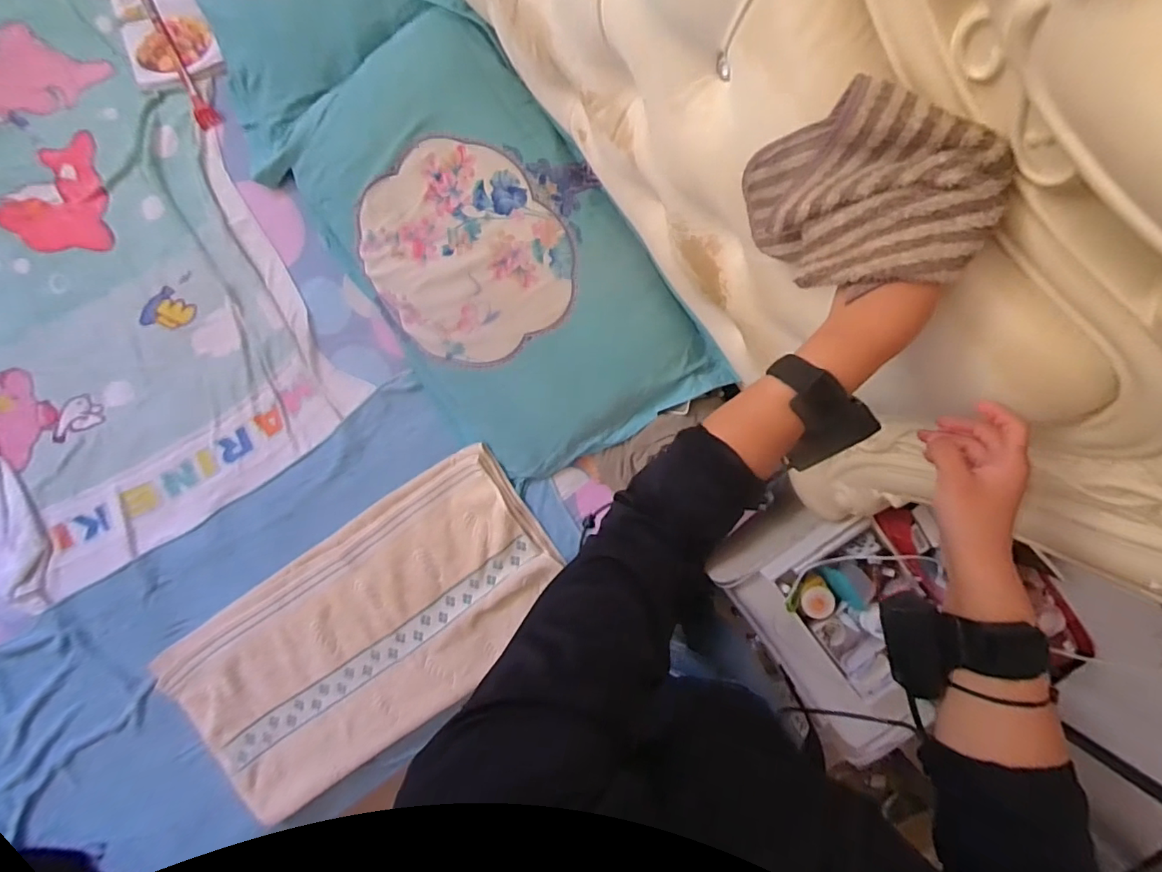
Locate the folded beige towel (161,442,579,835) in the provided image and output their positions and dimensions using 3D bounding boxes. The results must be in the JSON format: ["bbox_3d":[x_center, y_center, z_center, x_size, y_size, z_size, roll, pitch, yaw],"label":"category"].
[{"bbox_3d":[-0.355,0.342,0.936,0.671,0.049,0.368,-35,92,2],"label":"folded beige towel"}]

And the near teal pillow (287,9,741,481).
[{"bbox_3d":[-0.142,-0.277,0.868,0.406,0.091,0.694,-35,92,2],"label":"near teal pillow"}]

